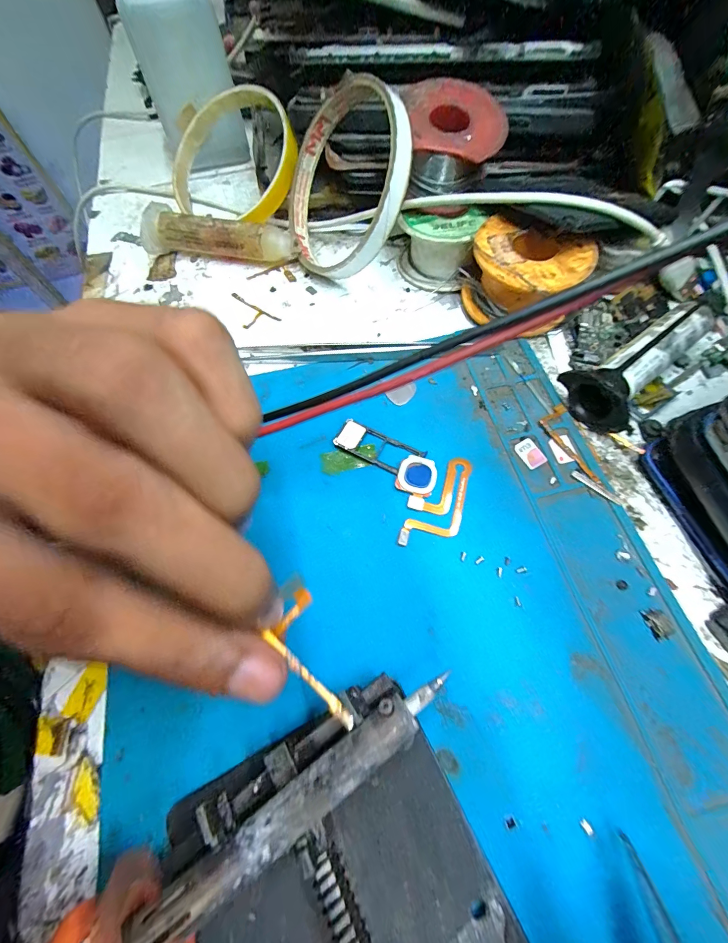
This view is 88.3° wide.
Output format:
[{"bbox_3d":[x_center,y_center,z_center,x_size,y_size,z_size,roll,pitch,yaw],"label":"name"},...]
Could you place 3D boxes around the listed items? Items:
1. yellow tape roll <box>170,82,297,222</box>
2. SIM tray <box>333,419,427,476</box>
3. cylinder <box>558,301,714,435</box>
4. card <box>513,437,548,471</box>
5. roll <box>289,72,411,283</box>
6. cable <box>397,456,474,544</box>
[{"bbox_3d":[-0.077,-0.188,0.225,0.085,0.019,0.077,24,94,19],"label":"yellow tape roll"},{"bbox_3d":[0.006,-0.011,0.162,0.037,0.004,0.015,27,69,14],"label":"SIM tray"},{"bbox_3d":[0.119,-0.047,0.164,0.071,0.021,0.031,-40,69,-15],"label":"cylinder"},{"bbox_3d":[0.071,-0.007,0.159,0.009,0.004,0.013,-26,69,-9],"label":"card"},{"bbox_3d":[-0.009,-0.144,0.191,0.018,0.084,0.082,-7,67,-41],"label":"roll"},{"bbox_3d":[0.029,0.011,0.151,0.030,0.004,0.036,1,65,3],"label":"cable"}]

